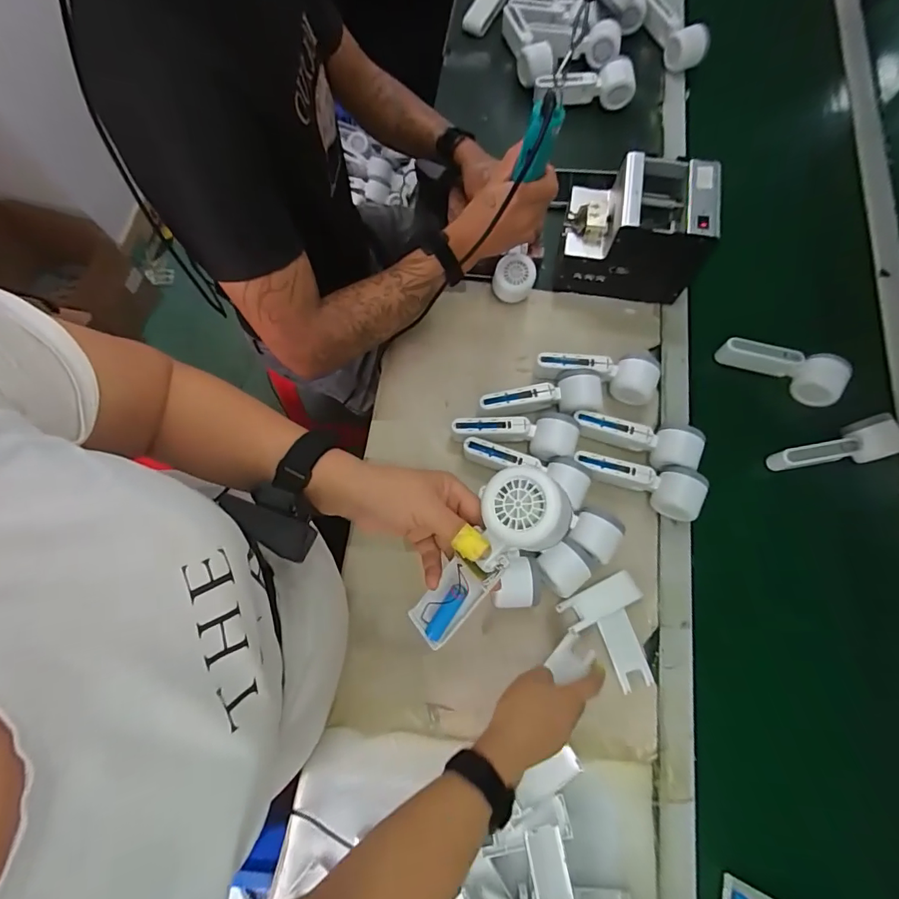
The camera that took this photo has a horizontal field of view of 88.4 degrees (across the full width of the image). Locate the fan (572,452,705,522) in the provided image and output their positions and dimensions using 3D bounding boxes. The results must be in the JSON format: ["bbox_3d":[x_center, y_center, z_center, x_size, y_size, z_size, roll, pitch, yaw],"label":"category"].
[{"bbox_3d":[0.248,0.033,0.604,0.164,0.053,0.058,28,75,6],"label":"fan"}]

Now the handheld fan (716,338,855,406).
[{"bbox_3d":[0.470,-0.121,0.657,0.160,0.051,0.057,26,74,5],"label":"handheld fan"}]

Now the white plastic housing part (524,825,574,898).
[{"bbox_3d":[0.106,0.446,0.473,0.037,0.009,0.096,-12,66,-1],"label":"white plastic housing part"}]

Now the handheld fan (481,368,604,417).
[{"bbox_3d":[0.126,-0.069,0.649,0.168,0.064,0.057,-6,74,-4],"label":"handheld fan"}]

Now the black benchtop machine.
[{"bbox_3d":[0.260,-0.311,0.661,0.184,0.148,0.122,12,73,1],"label":"black benchtop machine"}]

